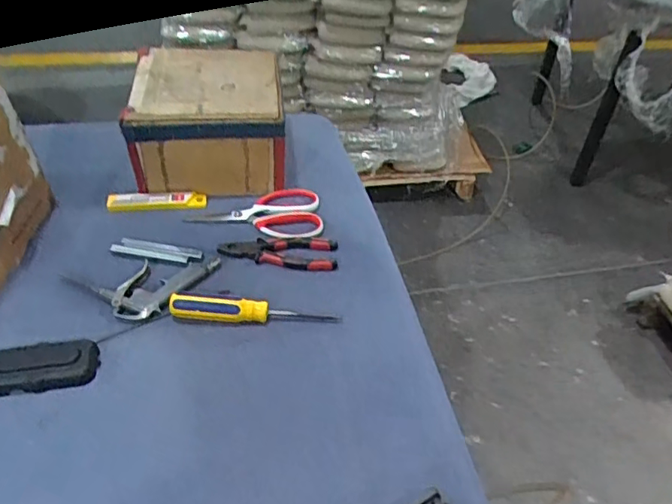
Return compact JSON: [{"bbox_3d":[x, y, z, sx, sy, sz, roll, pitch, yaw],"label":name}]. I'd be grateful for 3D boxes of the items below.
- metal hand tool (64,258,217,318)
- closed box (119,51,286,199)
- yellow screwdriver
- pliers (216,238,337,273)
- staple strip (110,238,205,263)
[{"bbox_3d":[-0.233,0.041,0.681,0.183,0.019,0.084,-7,45,-11],"label":"metal hand tool"},{"bbox_3d":[-0.188,-0.202,0.847,0.208,0.124,0.224,-3,46,-6],"label":"closed box"},{"bbox_3d":[-0.095,0.064,0.657,0.192,0.024,0.027,3,44,0],"label":"yellow screwdriver"},{"bbox_3d":[-0.075,0.000,0.740,0.150,0.010,0.058,2,44,-1],"label":"pliers"},{"bbox_3d":[-0.235,-0.001,0.734,0.118,0.008,0.025,11,45,7],"label":"staple strip"}]

